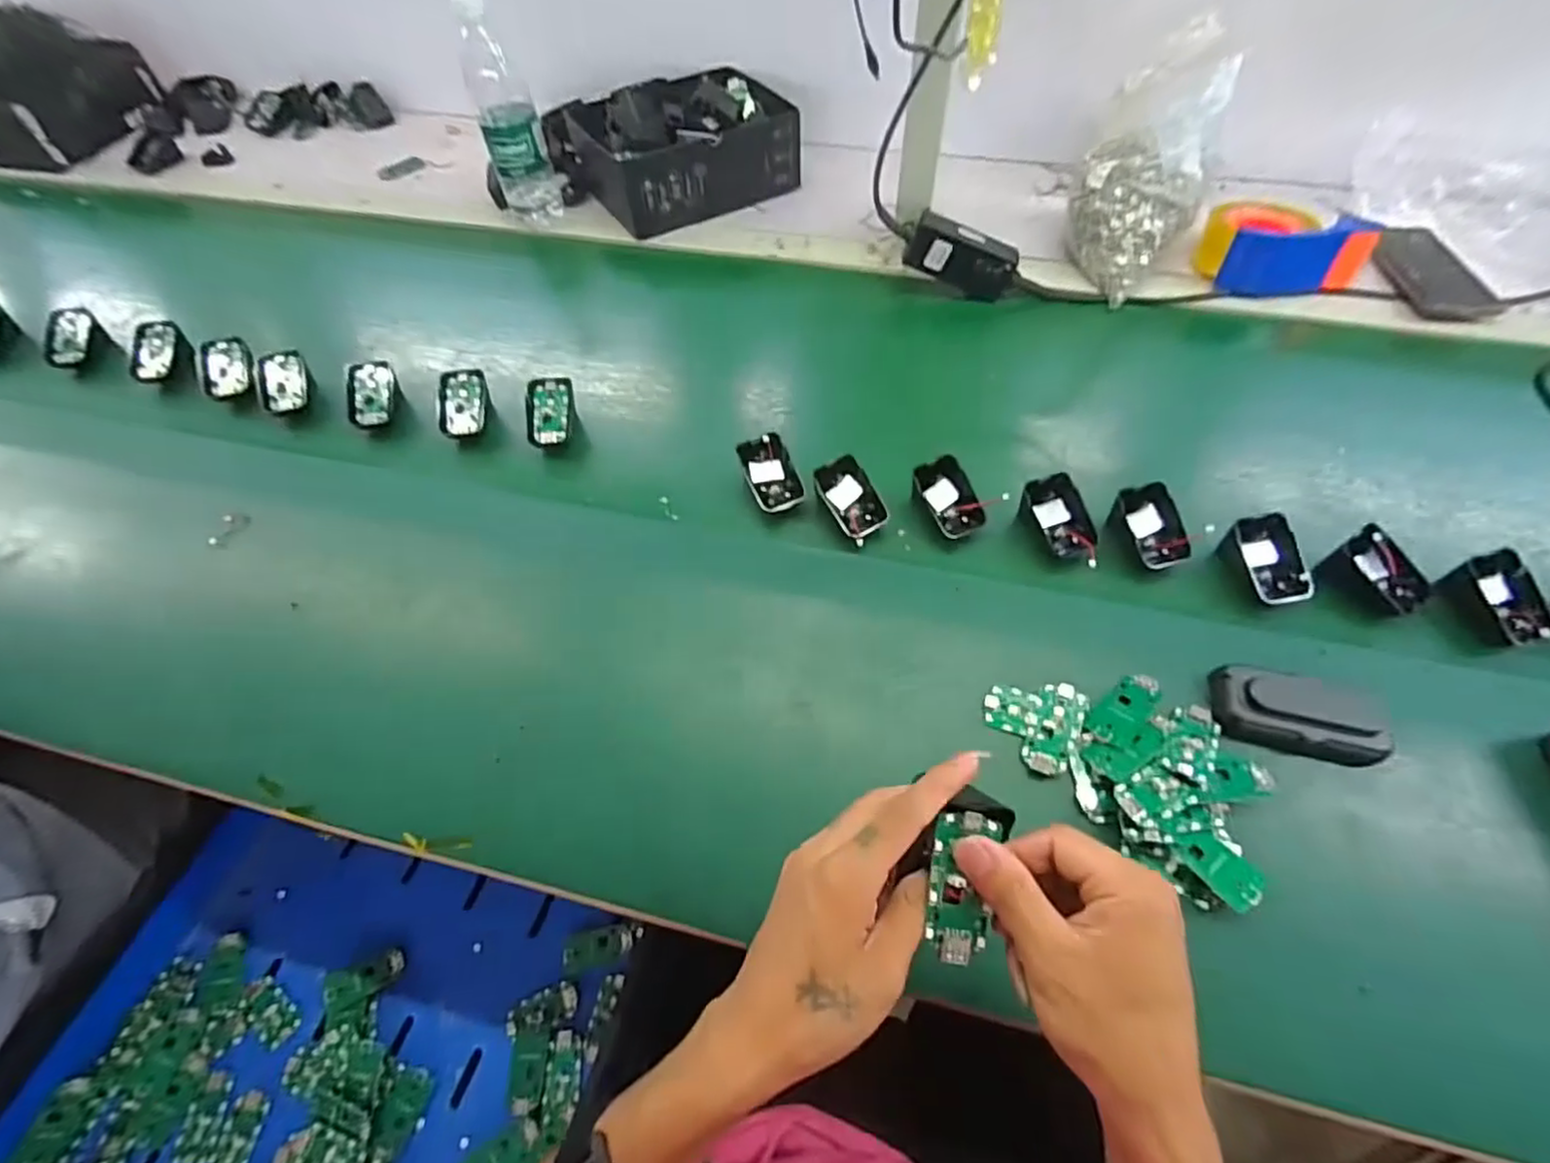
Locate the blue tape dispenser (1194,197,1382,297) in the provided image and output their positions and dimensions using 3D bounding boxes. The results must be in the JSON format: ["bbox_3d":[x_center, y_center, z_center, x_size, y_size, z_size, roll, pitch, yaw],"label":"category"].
[{"bbox_3d":[0.534,-0.358,0.702,0.148,0.055,0.093,8,57,9],"label":"blue tape dispenser"}]

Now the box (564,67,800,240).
[{"bbox_3d":[-0.103,-0.551,0.841,0.257,0.099,0.174,-30,60,-16],"label":"box"}]

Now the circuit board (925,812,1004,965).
[{"bbox_3d":[0.087,0.140,0.304,0.030,0.007,0.063,5,80,6],"label":"circuit board"}]

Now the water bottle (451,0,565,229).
[{"bbox_3d":[-0.308,-0.535,0.765,0.069,0.219,0.060,-19,57,-9],"label":"water bottle"}]

